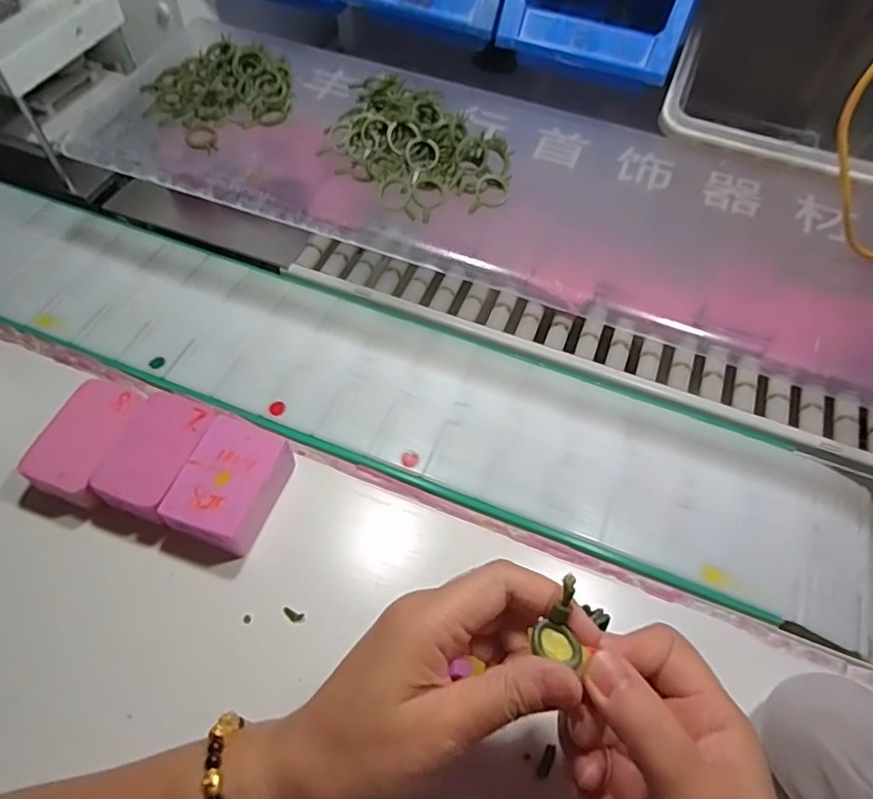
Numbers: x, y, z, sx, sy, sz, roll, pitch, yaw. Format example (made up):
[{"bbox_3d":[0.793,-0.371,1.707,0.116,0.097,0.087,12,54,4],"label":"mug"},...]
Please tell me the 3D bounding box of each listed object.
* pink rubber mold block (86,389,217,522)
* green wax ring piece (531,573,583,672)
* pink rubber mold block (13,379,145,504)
[{"bbox_3d":[-0.166,0.034,0.359,0.045,0.026,0.071,17,57,8],"label":"pink rubber mold block"},{"bbox_3d":[0.051,0.086,0.232,0.018,0.013,0.031,22,57,11],"label":"green wax ring piece"},{"bbox_3d":[-0.212,0.026,0.365,0.048,0.027,0.073,13,56,5],"label":"pink rubber mold block"}]

